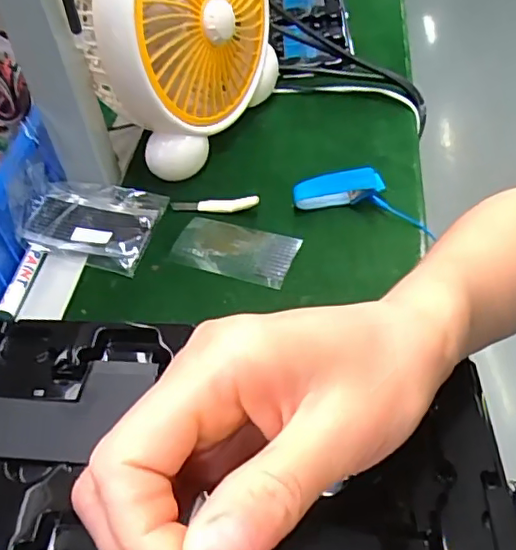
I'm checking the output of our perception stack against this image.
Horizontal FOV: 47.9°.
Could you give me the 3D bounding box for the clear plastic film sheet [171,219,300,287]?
[{"bbox_3d":[-0.020,-0.022,0.521,0.112,0.010,0.061,12,52,22],"label":"clear plastic film sheet"}]

